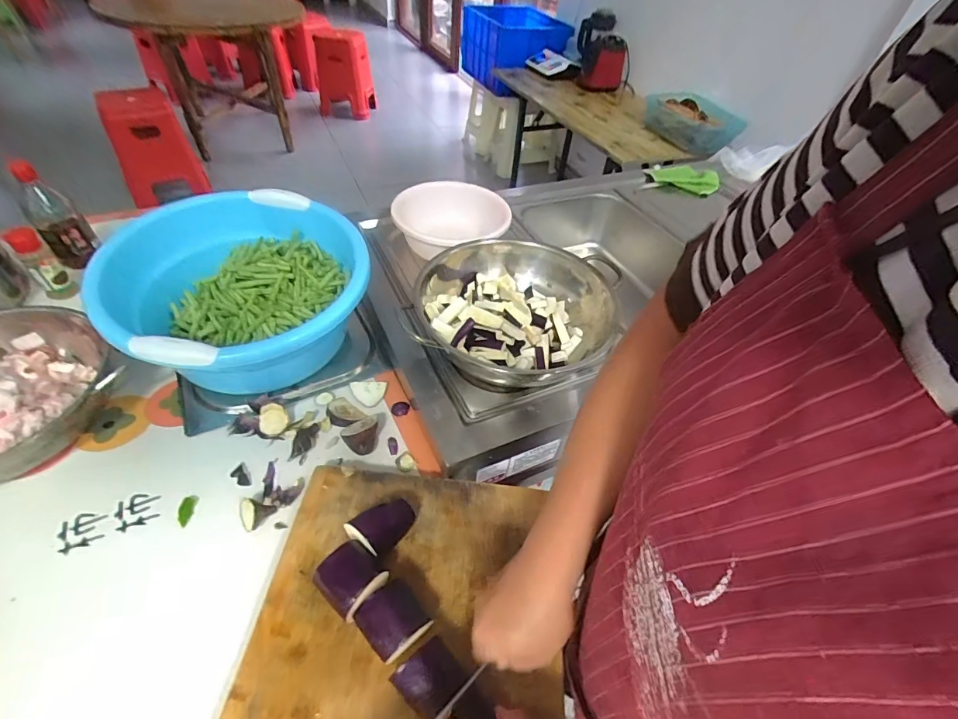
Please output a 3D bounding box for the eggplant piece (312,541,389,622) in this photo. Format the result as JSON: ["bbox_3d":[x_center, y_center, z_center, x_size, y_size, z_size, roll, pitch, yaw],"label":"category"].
[{"bbox_3d":[-0.131,0.232,0.455,0.058,0.051,0.056,36,54,24],"label":"eggplant piece"}]

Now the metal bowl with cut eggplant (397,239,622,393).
[{"bbox_3d":[0.060,-0.082,0.703,0.314,0.087,0.286,3,47,-4],"label":"metal bowl with cut eggplant"}]

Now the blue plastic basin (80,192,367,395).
[{"bbox_3d":[-0.339,-0.084,0.663,0.331,0.197,0.308,3,47,-4],"label":"blue plastic basin"}]

